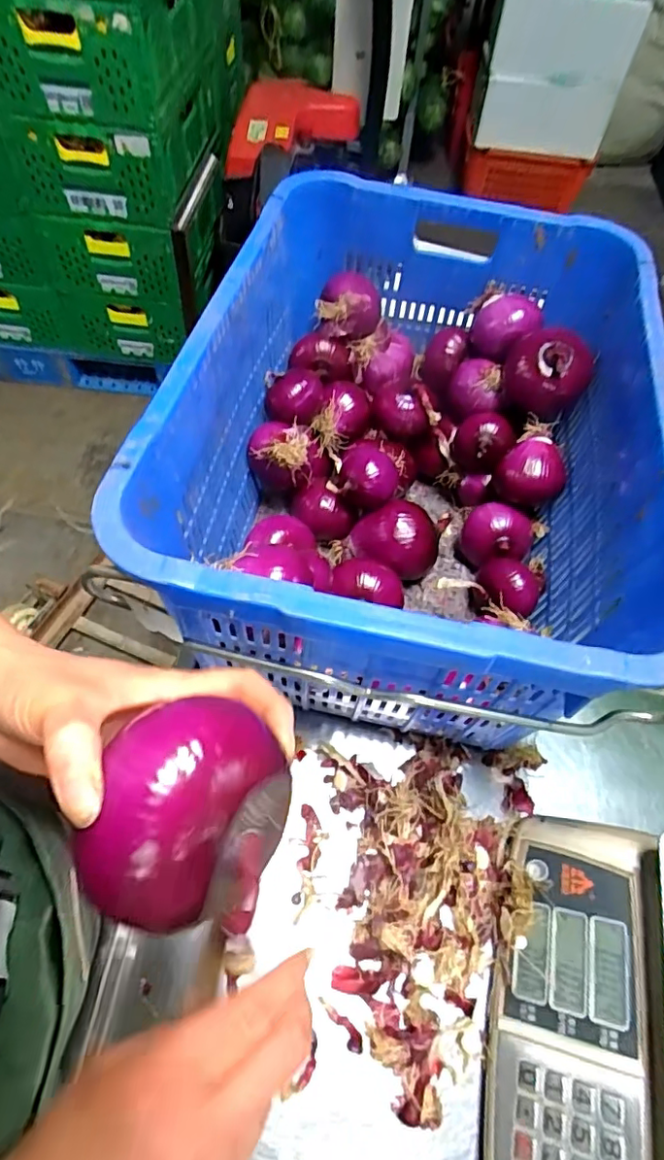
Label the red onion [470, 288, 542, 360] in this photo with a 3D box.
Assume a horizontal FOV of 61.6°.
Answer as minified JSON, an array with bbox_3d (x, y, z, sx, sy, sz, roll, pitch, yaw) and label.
[{"bbox_3d":[0.217,-0.315,0.701,0.081,0.064,0.067,18,59,7],"label":"red onion"}]

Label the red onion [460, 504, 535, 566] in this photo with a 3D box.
[{"bbox_3d":[0.205,-0.050,0.697,0.074,0.064,0.079,2,58,-3],"label":"red onion"}]

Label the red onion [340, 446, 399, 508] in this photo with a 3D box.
[{"bbox_3d":[0.044,-0.119,0.657,0.068,0.053,0.055,6,58,0],"label":"red onion"}]

